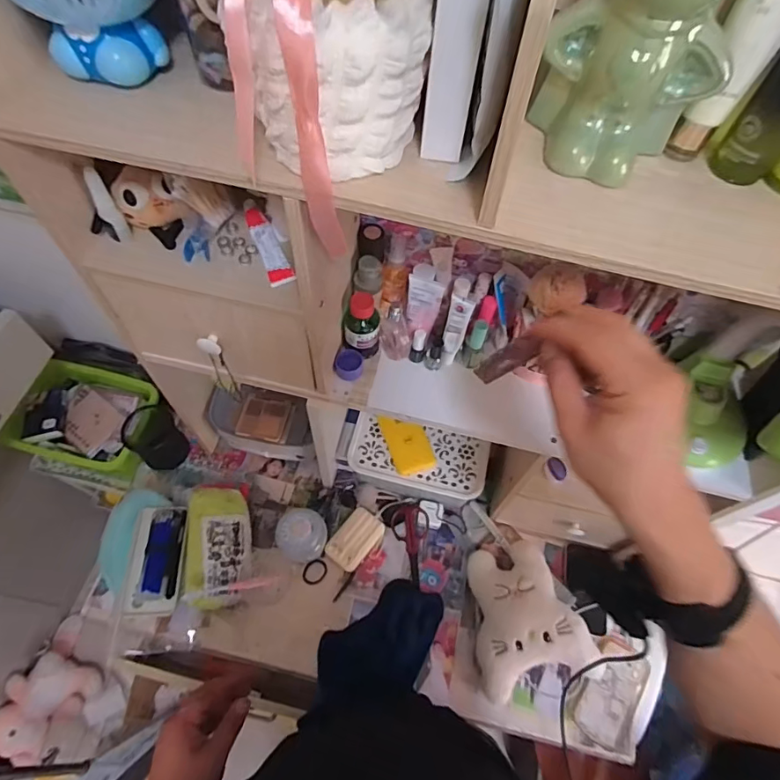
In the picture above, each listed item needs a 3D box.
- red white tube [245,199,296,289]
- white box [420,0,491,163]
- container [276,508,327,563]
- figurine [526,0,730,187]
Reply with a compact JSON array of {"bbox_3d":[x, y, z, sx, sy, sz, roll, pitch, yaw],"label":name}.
[{"bbox_3d":[-0.127,-0.153,0.514,0.024,0.011,0.116,-19,64,-13],"label":"red white tube"},{"bbox_3d":[0.044,-0.232,0.337,0.030,0.128,0.058,7,61,0],"label":"white box"},{"bbox_3d":[-0.142,0.228,0.790,0.077,0.070,0.073,1,61,-3],"label":"container"},{"bbox_3d":[0.167,-0.242,0.312,0.109,0.198,0.073,21,62,8],"label":"figurine"}]

